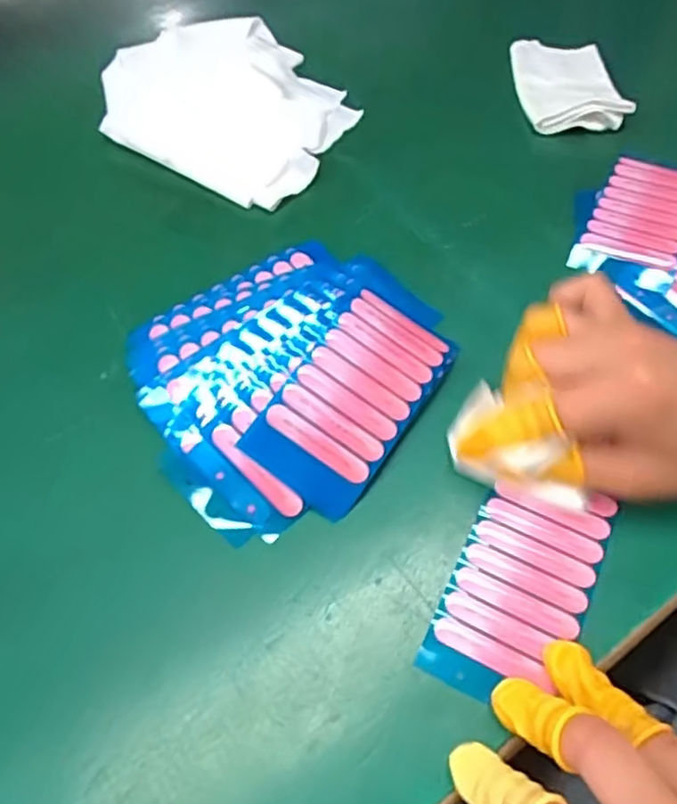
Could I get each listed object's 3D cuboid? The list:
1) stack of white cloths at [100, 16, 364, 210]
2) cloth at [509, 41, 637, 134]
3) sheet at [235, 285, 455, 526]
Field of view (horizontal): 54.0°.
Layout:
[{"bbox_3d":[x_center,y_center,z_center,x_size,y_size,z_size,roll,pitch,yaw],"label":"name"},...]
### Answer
[{"bbox_3d":[-0.075,-0.203,0.442,0.173,0.023,0.132,31,63,18],"label":"stack of white cloths"},{"bbox_3d":[0.159,-0.221,0.465,0.065,0.023,0.093,-5,58,-3],"label":"cloth"},{"bbox_3d":[0.009,-0.004,0.309,0.057,0.012,0.107,34,66,2],"label":"sheet"}]

